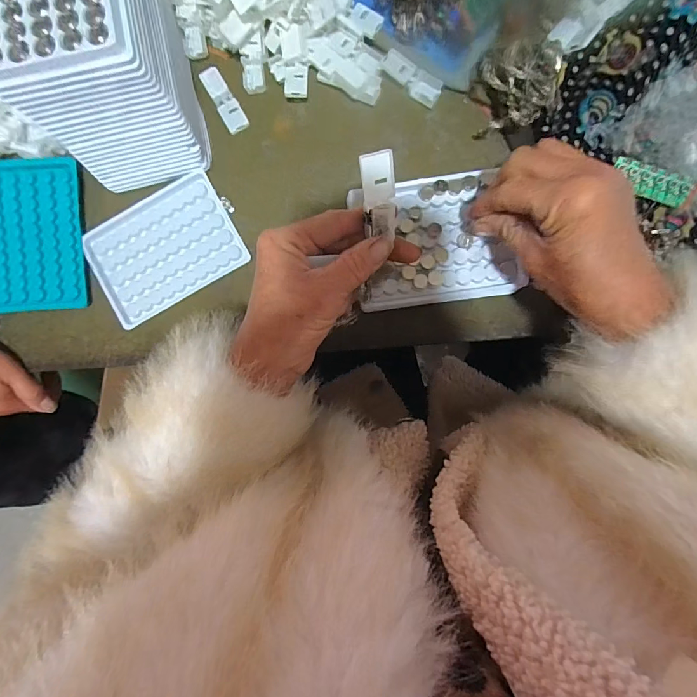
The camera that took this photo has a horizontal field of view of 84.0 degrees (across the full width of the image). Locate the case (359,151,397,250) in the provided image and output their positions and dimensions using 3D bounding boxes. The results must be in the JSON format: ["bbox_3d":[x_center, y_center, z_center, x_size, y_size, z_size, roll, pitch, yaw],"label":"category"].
[{"bbox_3d":[0.019,-0.093,0.238,0.020,0.009,0.049,-9,131,4],"label":"case"}]

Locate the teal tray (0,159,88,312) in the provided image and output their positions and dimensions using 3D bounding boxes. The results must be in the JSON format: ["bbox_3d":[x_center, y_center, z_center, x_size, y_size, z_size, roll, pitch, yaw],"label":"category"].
[{"bbox_3d":[-0.290,-0.102,0.351,0.098,0.008,0.132,-2,90,4],"label":"teal tray"}]

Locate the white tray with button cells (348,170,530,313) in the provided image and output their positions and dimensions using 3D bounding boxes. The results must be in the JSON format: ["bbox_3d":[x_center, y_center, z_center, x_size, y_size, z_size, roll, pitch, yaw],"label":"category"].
[{"bbox_3d":[0.068,-0.086,0.307,0.121,0.014,0.097,-8,90,4],"label":"white tray with button cells"}]

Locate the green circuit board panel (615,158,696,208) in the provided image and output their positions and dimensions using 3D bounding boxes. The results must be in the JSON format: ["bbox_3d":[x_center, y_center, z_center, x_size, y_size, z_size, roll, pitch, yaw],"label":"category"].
[{"bbox_3d":[0.241,-0.132,0.310,0.059,0.022,0.006,26,52,9],"label":"green circuit board panel"}]

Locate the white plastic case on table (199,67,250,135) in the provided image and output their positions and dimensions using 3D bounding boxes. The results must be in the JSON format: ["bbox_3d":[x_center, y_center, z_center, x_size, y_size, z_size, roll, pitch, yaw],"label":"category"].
[{"bbox_3d":[-0.111,-0.221,0.345,0.019,0.004,0.055,-30,101,4],"label":"white plastic case on table"}]

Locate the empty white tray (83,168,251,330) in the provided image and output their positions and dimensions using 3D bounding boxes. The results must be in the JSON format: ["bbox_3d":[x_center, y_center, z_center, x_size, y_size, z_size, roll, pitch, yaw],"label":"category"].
[{"bbox_3d":[-0.165,-0.088,0.346,0.130,0.005,0.094,-29,88,4],"label":"empty white tray"}]

